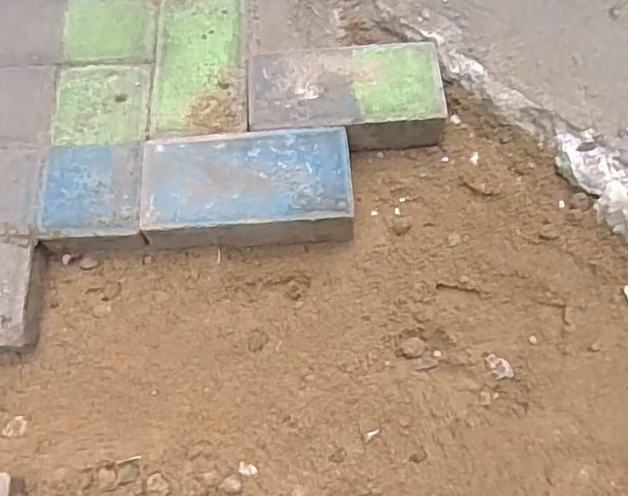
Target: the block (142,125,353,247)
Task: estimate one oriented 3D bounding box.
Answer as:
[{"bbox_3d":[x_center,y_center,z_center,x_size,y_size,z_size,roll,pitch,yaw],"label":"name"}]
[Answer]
[{"bbox_3d":[-0.067,-0.060,0.622,0.204,0.055,0.108,-2,68,-3],"label":"block"}]

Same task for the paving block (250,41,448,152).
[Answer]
[{"bbox_3d":[0.035,-0.167,0.665,0.207,0.047,0.112,0,68,-2],"label":"paving block"}]

